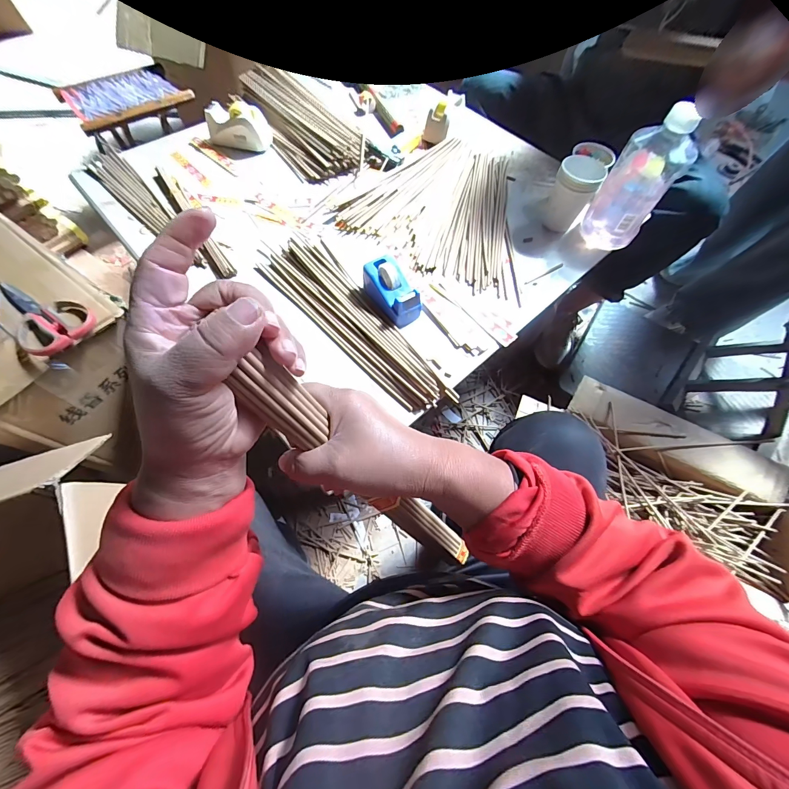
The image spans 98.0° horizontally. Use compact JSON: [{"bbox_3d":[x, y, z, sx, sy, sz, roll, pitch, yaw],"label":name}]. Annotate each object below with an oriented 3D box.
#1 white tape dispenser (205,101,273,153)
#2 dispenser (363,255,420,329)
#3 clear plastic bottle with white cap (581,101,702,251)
[{"bbox_3d":[-0.314,-0.536,0.688,0.123,0.065,0.054,3,63,-2],"label":"white tape dispenser"},{"bbox_3d":[-0.004,-0.157,0.518,0.054,0.049,0.100,-30,68,-17],"label":"dispenser"},{"bbox_3d":[0.406,-0.357,0.569,0.096,0.190,0.109,33,66,13],"label":"clear plastic bottle with white cap"}]

